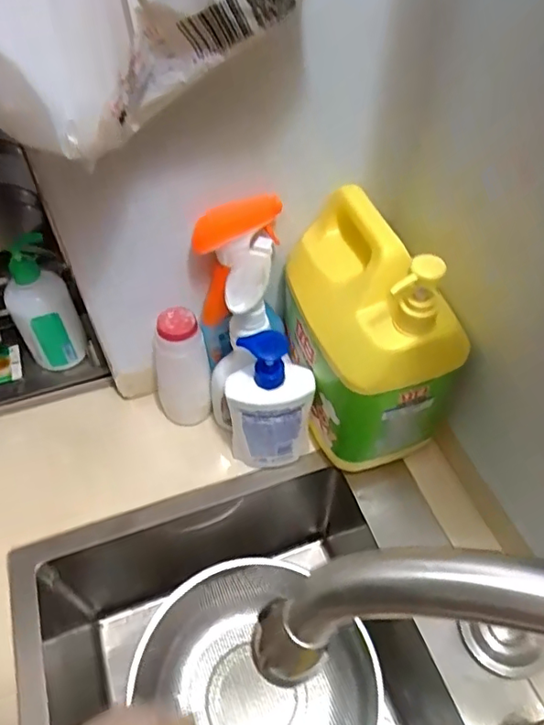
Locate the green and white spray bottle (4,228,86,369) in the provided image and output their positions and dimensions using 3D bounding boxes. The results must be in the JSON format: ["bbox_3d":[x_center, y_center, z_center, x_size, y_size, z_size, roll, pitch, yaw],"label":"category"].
[{"bbox_3d":[-0.285,-0.066,0.677,0.074,0.186,0.063,-22,55,-17],"label":"green and white spray bottle"}]

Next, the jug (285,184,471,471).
[{"bbox_3d":[0.085,-0.032,0.568,0.113,0.269,0.194,-14,53,-11],"label":"jug"}]

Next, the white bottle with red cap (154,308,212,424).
[{"bbox_3d":[-0.106,0.010,0.637,0.063,0.154,0.057,-14,53,-11],"label":"white bottle with red cap"}]

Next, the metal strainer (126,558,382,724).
[{"bbox_3d":[-0.019,0.391,0.642,0.271,0.095,0.271,0,52,0],"label":"metal strainer"}]

